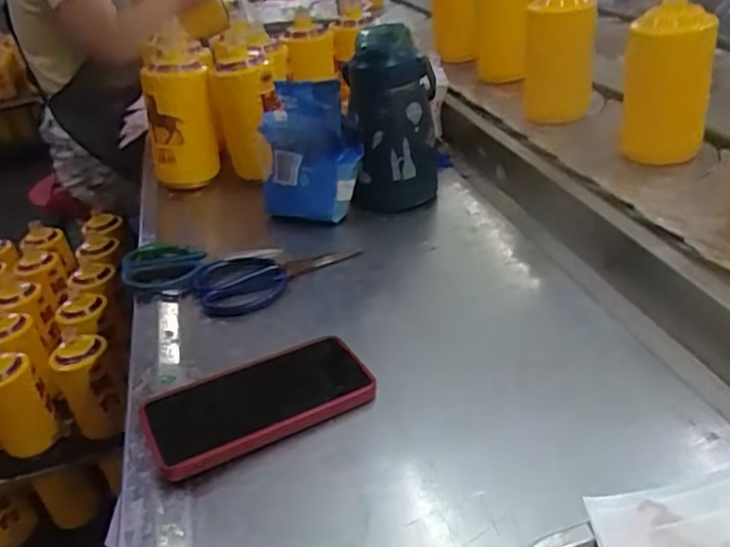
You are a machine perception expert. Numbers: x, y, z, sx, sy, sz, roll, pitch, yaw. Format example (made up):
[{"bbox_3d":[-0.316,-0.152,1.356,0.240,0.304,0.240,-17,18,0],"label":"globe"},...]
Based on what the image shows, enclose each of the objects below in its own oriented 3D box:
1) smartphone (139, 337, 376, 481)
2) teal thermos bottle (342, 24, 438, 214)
[{"bbox_3d":[-0.082,0.097,0.491,0.165,0.019,0.084,-20,32,-21],"label":"smartphone"},{"bbox_3d":[0.031,-0.182,0.767,0.101,0.195,0.091,-3,30,6],"label":"teal thermos bottle"}]

